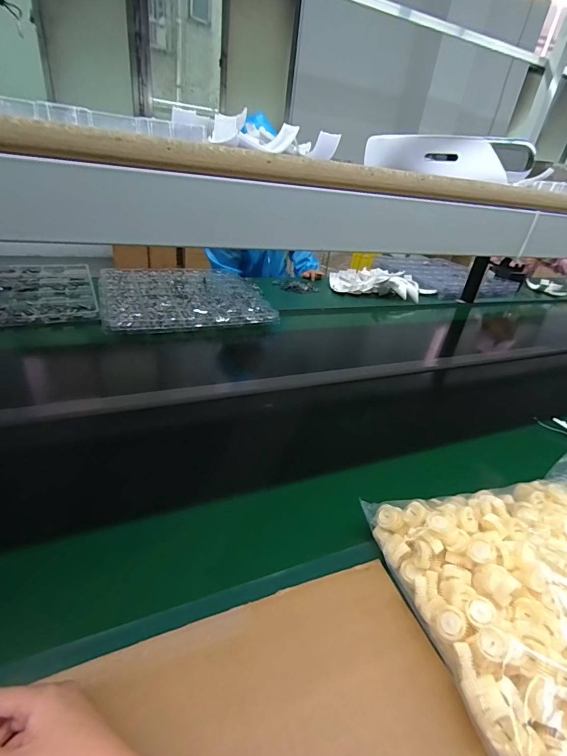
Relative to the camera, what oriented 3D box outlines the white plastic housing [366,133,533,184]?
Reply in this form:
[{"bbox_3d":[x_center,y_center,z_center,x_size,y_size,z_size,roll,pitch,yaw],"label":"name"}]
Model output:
[{"bbox_3d":[0.232,-0.312,0.536,0.194,0.045,0.148,-3,32,-17],"label":"white plastic housing"}]

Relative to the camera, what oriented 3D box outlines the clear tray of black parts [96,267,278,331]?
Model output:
[{"bbox_3d":[-0.331,-0.291,1.288,0.524,0.022,0.530,-7,33,-22],"label":"clear tray of black parts"}]

